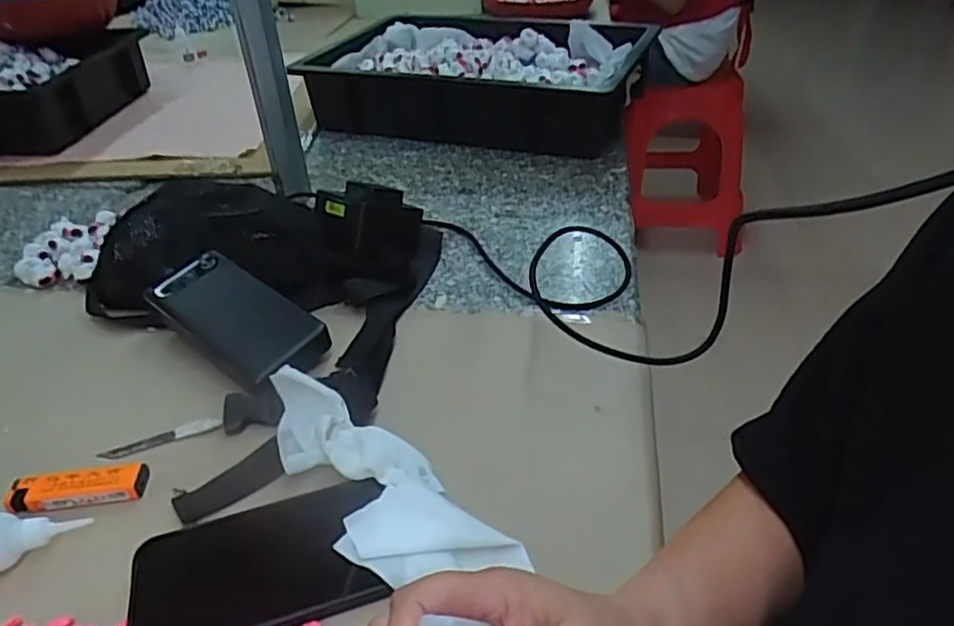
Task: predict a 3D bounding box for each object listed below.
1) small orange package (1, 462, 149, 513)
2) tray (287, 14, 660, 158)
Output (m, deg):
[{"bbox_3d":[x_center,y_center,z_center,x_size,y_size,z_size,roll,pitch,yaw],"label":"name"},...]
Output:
[{"bbox_3d":[-0.256,0.111,0.428,0.082,0.014,0.022,-7,35,-5],"label":"small orange package"},{"bbox_3d":[0.012,-0.348,0.984,0.438,0.096,0.342,13,40,23],"label":"tray"}]

